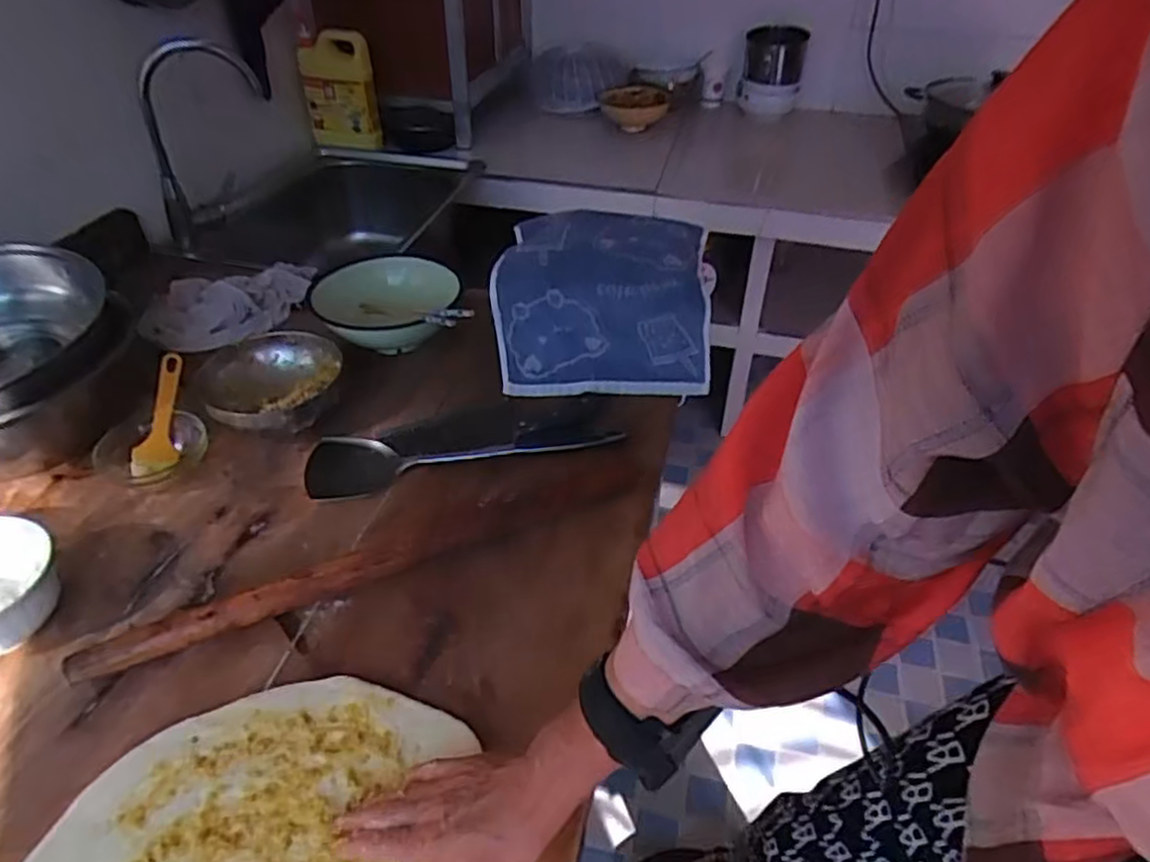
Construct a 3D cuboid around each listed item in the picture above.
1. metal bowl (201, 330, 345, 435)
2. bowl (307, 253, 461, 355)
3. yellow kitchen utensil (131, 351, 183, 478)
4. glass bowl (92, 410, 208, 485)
[{"bbox_3d":[-0.326,-0.044,0.782,0.141,0.066,0.144,0,42,0],"label":"metal bowl"},{"bbox_3d":[-0.239,-0.145,0.884,0.184,0.078,0.157,-2,42,-3],"label":"bowl"},{"bbox_3d":[-0.431,-0.018,0.743,0.034,0.021,0.132,1,73,1],"label":"yellow kitchen utensil"},{"bbox_3d":[-0.428,0.020,0.729,0.079,0.045,0.092,17,45,18],"label":"glass bowl"}]

